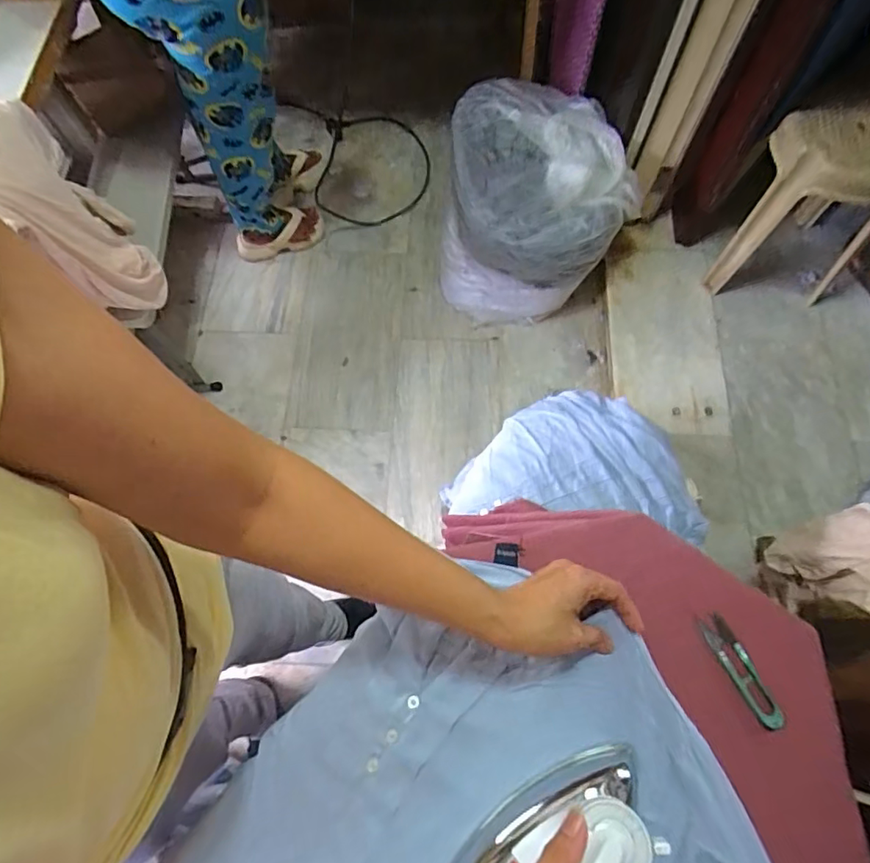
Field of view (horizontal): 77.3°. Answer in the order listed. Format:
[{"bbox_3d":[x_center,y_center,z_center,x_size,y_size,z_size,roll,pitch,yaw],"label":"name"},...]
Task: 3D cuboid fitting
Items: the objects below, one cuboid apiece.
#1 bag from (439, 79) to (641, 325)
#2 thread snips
[{"bbox_3d":[0.277,-0.642,1.538,0.495,0.411,0.510,7,68,2],"label":"bag"},{"bbox_3d":[0.276,0.215,0.489,0.021,0.017,0.097,-23,70,-9],"label":"thread snips"}]

